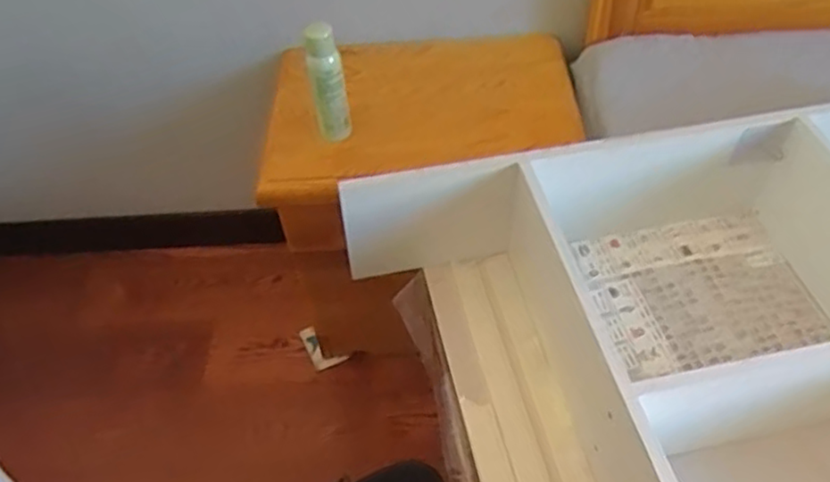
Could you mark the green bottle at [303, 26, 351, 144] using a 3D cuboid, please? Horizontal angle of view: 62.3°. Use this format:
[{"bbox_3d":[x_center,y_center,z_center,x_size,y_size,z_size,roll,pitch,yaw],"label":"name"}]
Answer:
[{"bbox_3d":[-0.110,-0.195,0.880,0.042,0.166,0.033,-13,50,-6],"label":"green bottle"}]

